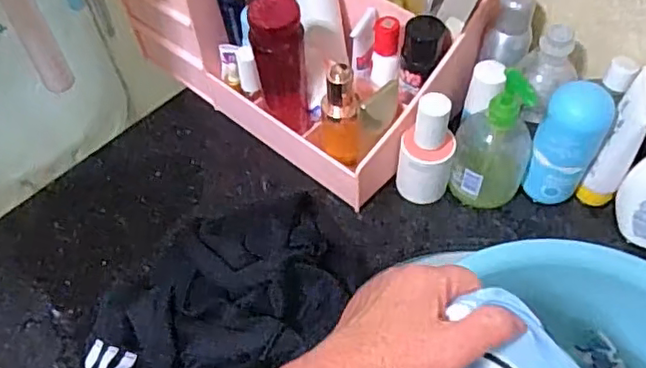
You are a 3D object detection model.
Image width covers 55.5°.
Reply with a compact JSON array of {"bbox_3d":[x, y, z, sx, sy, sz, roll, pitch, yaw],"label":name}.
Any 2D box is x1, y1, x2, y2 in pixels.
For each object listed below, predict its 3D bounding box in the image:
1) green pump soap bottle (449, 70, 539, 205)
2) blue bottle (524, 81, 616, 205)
[{"bbox_3d":[0.158,-0.039,0.560,0.068,0.132,0.060,18,57,15],"label":"green pump soap bottle"},{"bbox_3d":[0.221,-0.040,0.555,0.053,0.118,0.059,23,58,17],"label":"blue bottle"}]

